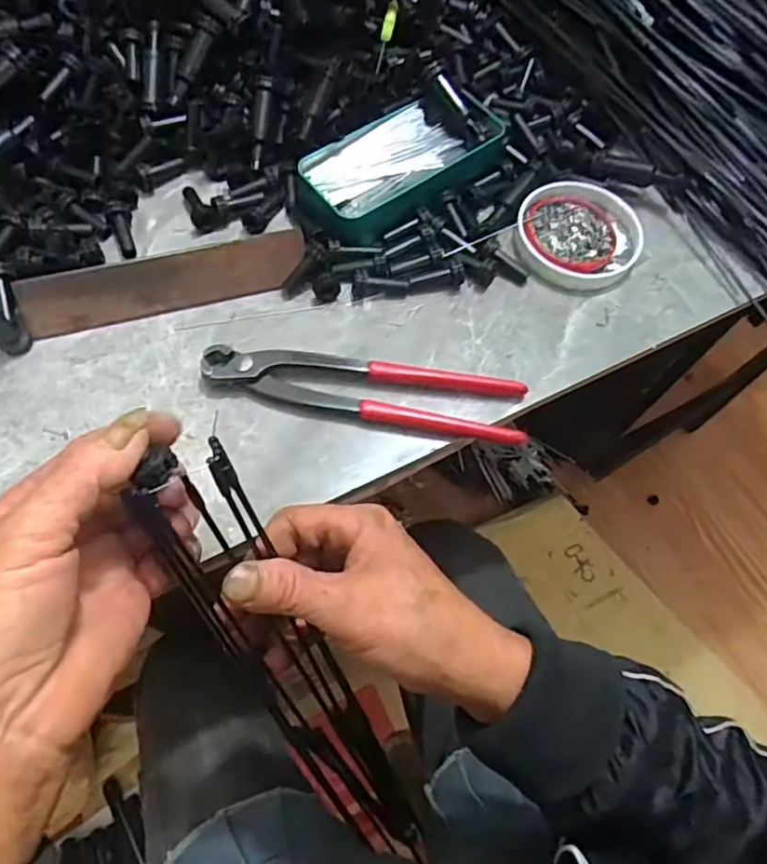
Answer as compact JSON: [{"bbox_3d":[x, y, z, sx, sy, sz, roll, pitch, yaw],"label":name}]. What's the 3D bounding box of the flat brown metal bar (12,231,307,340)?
[{"bbox_3d":[-0.139,-0.097,0.401,0.178,0.007,0.036,-15,105,-11],"label":"flat brown metal bar"}]

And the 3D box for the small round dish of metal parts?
[{"bbox_3d":[0.141,-0.144,0.446,0.086,0.013,0.091,2,64,-3],"label":"small round dish of metal parts"}]

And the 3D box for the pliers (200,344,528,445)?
[{"bbox_3d":[-0.011,-0.027,0.386,0.197,0.018,0.046,8,64,0],"label":"pliers"}]

